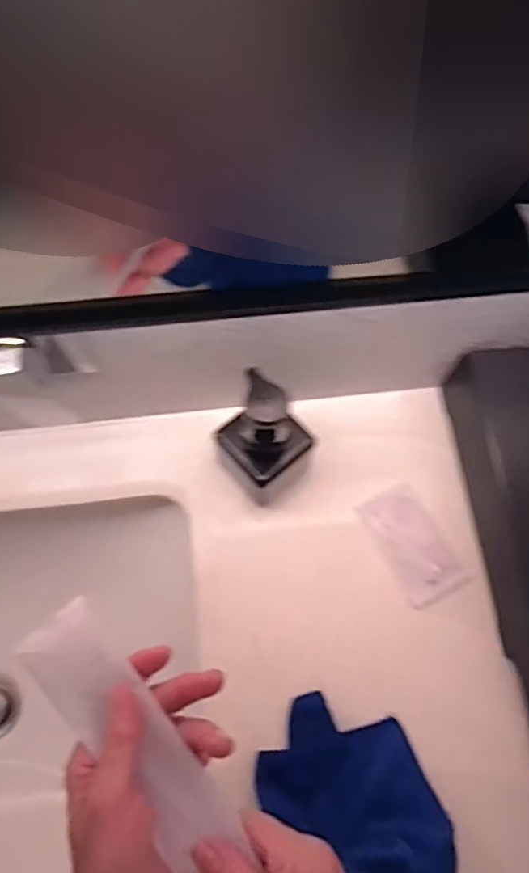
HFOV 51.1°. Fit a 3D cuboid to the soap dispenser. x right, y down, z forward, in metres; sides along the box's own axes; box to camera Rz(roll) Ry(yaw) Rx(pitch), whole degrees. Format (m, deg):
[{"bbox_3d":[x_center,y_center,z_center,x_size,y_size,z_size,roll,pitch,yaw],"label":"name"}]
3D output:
[{"bbox_3d":[0.000,0.001,0.475,0.069,0.124,0.067,-39,74,-16],"label":"soap dispenser"}]

